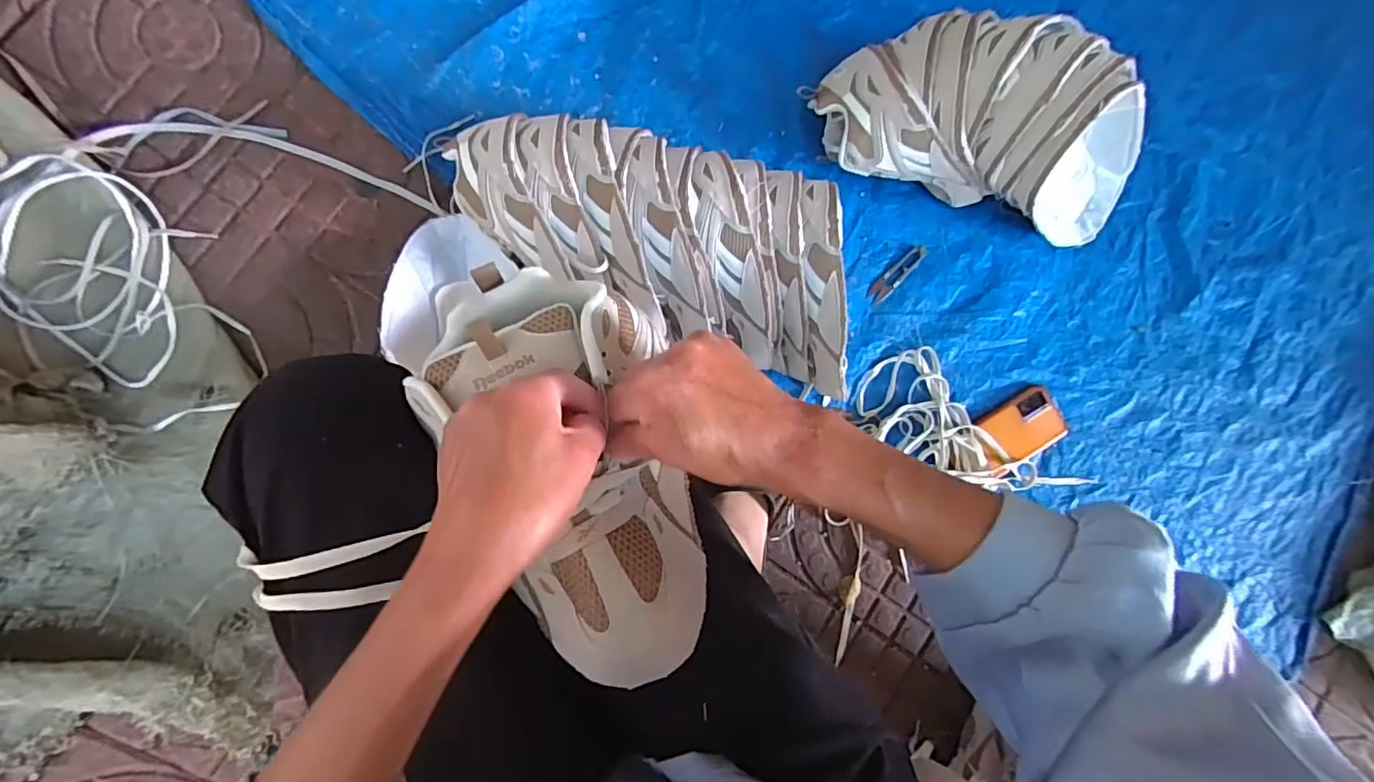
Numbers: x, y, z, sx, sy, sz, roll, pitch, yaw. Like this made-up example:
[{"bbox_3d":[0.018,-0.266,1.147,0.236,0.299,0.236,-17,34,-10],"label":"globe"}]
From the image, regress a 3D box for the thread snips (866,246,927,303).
[{"bbox_3d":[0.276,-0.152,0.761,0.102,0.006,0.024,-41,92,-8],"label":"thread snips"}]

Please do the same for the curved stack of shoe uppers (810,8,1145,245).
[{"bbox_3d":[0.367,-0.302,0.686,0.423,0.187,0.163,19,84,-6],"label":"curved stack of shoe uppers"}]

